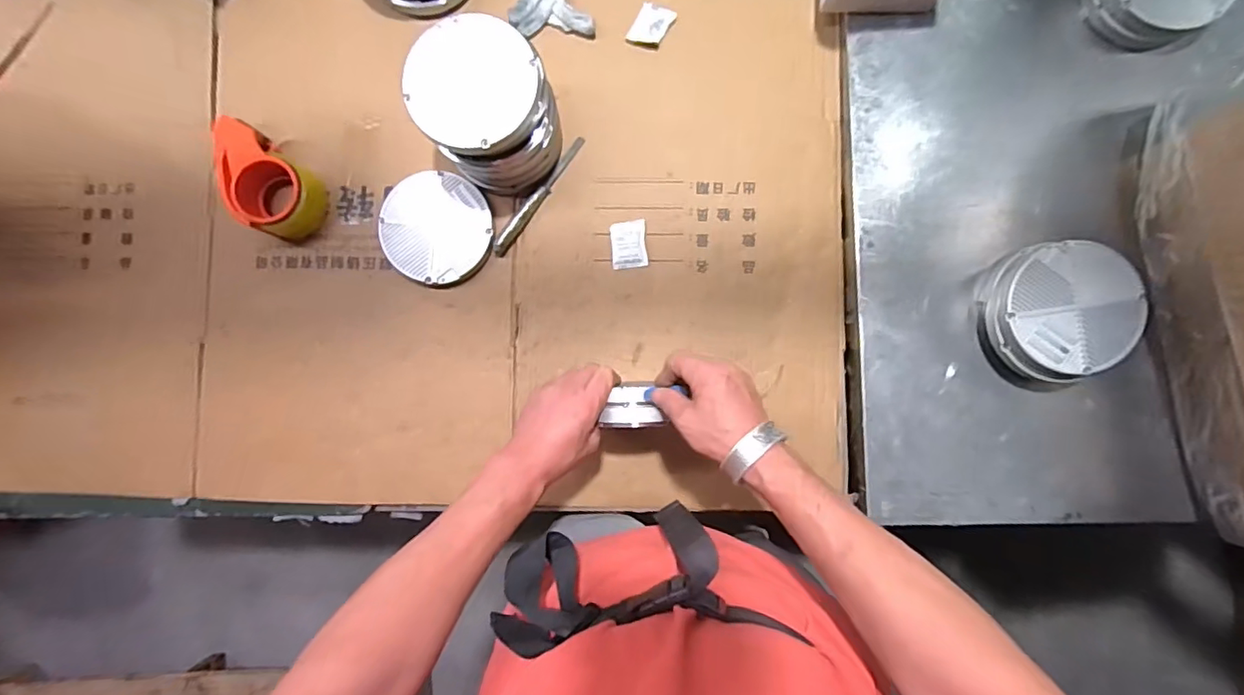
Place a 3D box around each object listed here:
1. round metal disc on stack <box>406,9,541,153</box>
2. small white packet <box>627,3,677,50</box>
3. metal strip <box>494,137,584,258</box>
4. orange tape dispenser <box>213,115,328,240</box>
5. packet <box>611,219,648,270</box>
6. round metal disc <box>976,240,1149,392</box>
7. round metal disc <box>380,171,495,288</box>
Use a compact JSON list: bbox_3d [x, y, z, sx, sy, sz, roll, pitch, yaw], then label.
[{"bbox_3d":[-0.156,-0.277,0.563,0.133,0.020,0.143,0,88,1],"label":"round metal disc on stack"},{"bbox_3d":[0.037,-0.404,0.682,0.044,0.008,0.057,27,89,2],"label":"small white packet"},{"bbox_3d":[-0.104,-0.189,0.678,0.018,0.005,0.177,37,89,2],"label":"metal strip"},{"bbox_3d":[-0.436,-0.198,0.664,0.142,0.059,0.093,38,90,2],"label":"orange tape dispenser"},{"bbox_3d":[0.009,-0.128,0.674,0.043,0.007,0.058,-5,88,1],"label":"packet"},{"bbox_3d":[0.478,-0.034,0.593,0.136,0.059,0.151,-2,86,3],"label":"round metal disc"},{"bbox_3d":[-0.230,-0.150,0.678,0.136,0.030,0.131,0,88,1],"label":"round metal disc"}]

